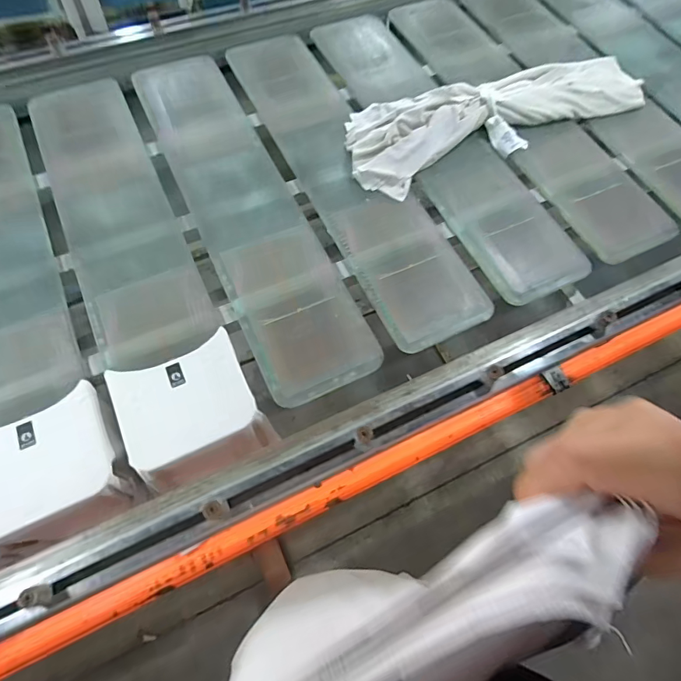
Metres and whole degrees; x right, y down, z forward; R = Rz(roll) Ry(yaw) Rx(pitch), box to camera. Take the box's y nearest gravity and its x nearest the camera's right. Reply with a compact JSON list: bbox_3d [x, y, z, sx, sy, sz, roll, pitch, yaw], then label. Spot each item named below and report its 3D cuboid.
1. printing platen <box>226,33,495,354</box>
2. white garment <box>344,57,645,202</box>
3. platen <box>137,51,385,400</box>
[{"bbox_3d":[0.008,-0.382,0.918,0.213,0.027,0.886,-24,66,-12],"label":"printing platen"},{"bbox_3d":[0.360,-0.532,0.981,0.772,0.101,0.246,-24,66,-12],"label":"white garment"},{"bbox_3d":[-0.202,-0.286,0.869,0.198,0.029,0.872,-23,66,-12],"label":"platen"}]

